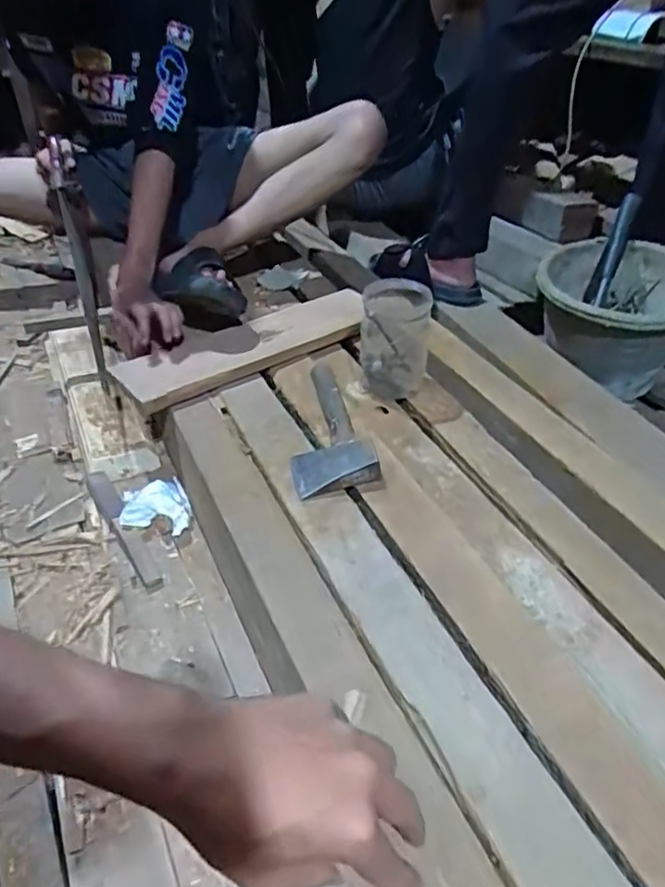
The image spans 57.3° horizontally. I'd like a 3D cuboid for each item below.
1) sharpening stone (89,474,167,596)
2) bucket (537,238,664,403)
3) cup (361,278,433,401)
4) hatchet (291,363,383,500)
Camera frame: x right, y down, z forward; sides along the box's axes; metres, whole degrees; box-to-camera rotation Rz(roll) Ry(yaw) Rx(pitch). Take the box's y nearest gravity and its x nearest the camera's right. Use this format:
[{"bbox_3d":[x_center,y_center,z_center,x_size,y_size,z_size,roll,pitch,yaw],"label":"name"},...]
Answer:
[{"bbox_3d":[-0.292,0.112,0.843,0.030,0.017,0.236,-24,47,-25],"label":"sharpening stone"},{"bbox_3d":[0.498,-0.221,1.083,0.269,0.176,0.253,16,44,17],"label":"bucket"},{"bbox_3d":[0.091,-0.152,0.908,0.099,0.155,0.103,4,42,5],"label":"cup"},{"bbox_3d":[-0.022,-0.036,0.838,0.107,0.035,0.280,-10,43,-11],"label":"hatchet"}]

